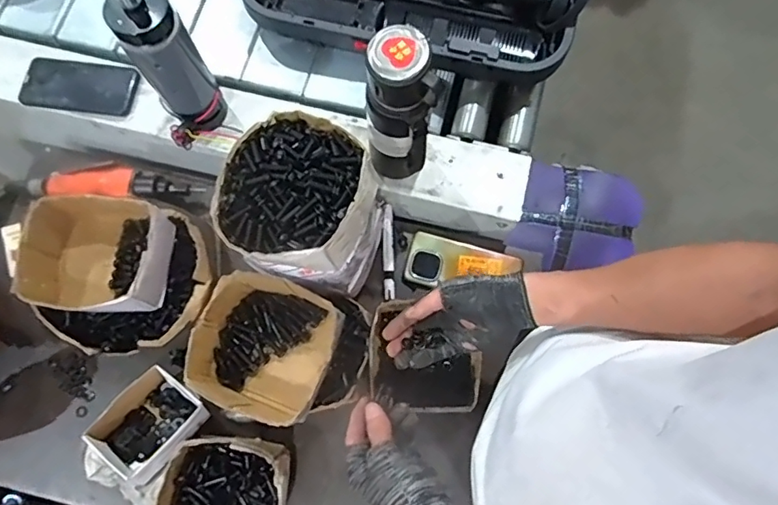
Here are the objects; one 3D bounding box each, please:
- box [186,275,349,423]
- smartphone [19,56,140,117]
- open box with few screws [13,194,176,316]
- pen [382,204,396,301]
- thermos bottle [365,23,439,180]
[{"bbox_3d":[-0.146,0.112,0.615,0.160,0.066,0.166,28,77,7],"label":"box"},{"bbox_3d":[-0.455,-0.247,0.751,0.169,0.016,0.070,8,76,2],"label":"smartphone"},{"bbox_3d":[-0.371,0.005,0.663,0.157,0.076,0.138,0,75,0],"label":"open box with few screws"},{"bbox_3d":[-0.001,-0.001,0.757,0.016,0.015,0.143,-1,75,0],"label":"pen"},{"bbox_3d":[0.010,-0.156,0.609,0.068,0.247,0.070,-6,75,-2],"label":"thermos bottle"}]

